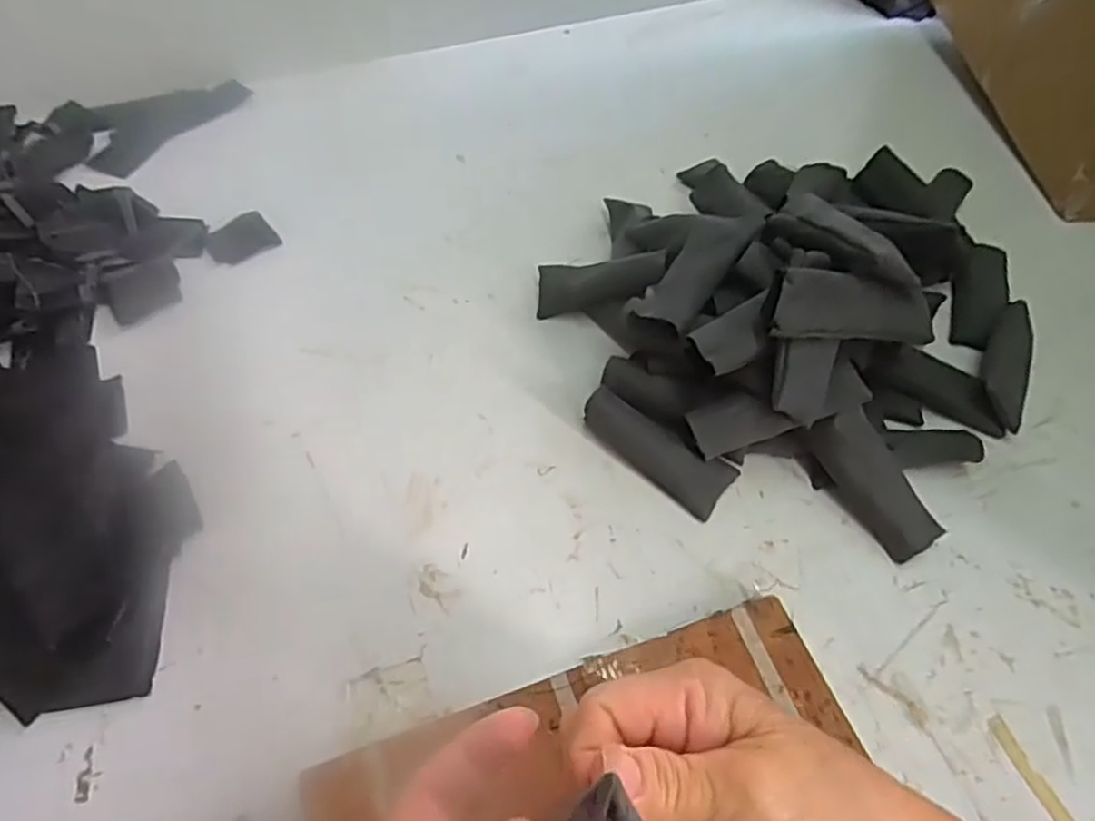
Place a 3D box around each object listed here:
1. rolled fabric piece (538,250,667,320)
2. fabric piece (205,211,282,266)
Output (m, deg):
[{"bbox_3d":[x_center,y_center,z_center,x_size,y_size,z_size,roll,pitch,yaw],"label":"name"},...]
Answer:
[{"bbox_3d":[0.039,-0.096,0.529,0.101,0.024,0.037,-9,49,25],"label":"rolled fabric piece"},{"bbox_3d":[-0.257,-0.144,0.597,0.053,0.005,0.049,-30,59,-20],"label":"fabric piece"}]

